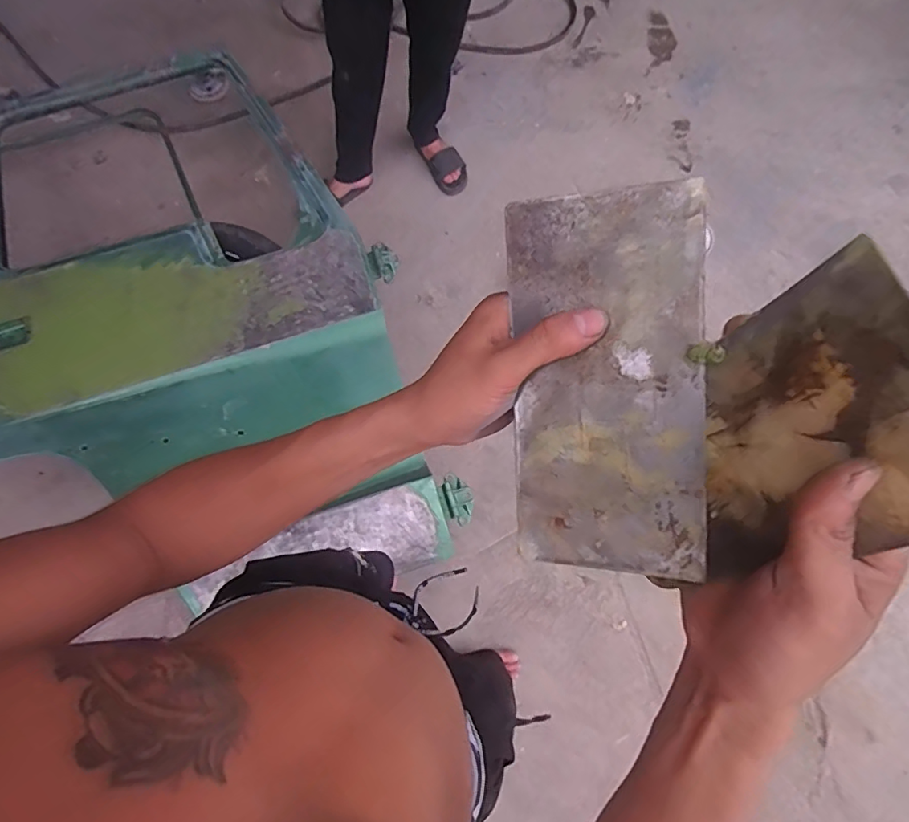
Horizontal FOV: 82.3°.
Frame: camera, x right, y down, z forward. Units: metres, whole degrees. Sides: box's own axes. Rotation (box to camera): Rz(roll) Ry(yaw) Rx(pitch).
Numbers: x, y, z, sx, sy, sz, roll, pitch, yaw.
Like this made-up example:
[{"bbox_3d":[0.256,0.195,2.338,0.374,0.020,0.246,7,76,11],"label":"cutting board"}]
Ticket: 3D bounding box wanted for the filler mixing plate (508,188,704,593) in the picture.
[{"bbox_3d":[0.079,-0.013,0.275,0.096,0.009,0.195,0,94,23],"label":"filler mixing plate"}]

